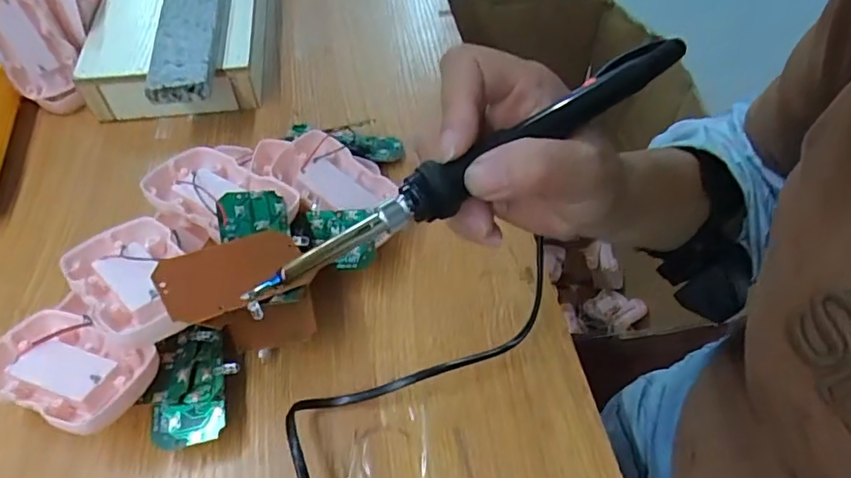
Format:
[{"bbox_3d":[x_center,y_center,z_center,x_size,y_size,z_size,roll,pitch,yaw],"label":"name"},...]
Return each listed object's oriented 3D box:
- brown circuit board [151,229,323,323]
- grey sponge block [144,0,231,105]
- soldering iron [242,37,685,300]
[{"bbox_3d":[-0.098,0.017,0.287,0.075,0.004,0.039,-19,65,-39],"label":"brown circuit board"},{"bbox_3d":[-0.189,-0.167,0.447,0.050,0.022,0.155,-7,52,-6],"label":"grey sponge block"},{"bbox_3d":[0.026,-0.033,0.221,0.207,0.015,0.015,-31,57,-13],"label":"soldering iron"}]

